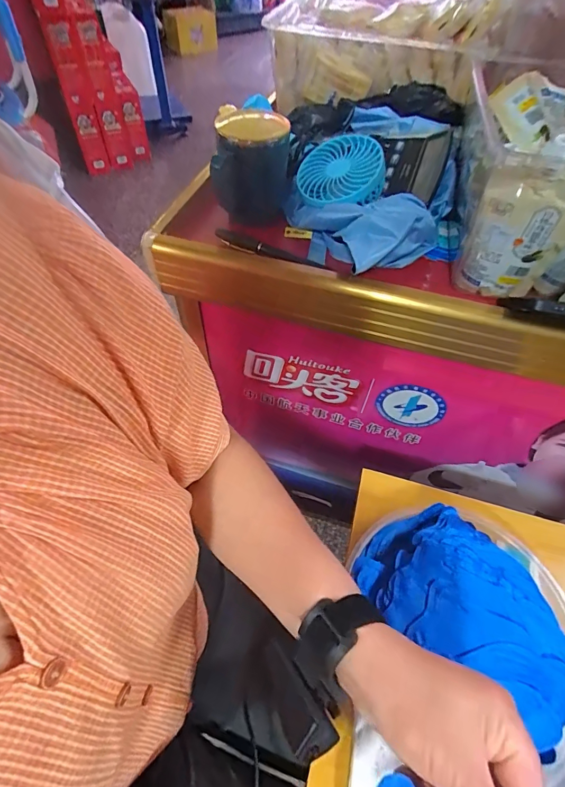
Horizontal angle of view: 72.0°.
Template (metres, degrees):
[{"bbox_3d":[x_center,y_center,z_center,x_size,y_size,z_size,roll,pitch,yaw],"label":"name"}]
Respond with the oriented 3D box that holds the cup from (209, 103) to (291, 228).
[{"bbox_3d":[-0.035,-0.256,0.449,0.080,0.104,0.080,2,54,-1],"label":"cup"}]

